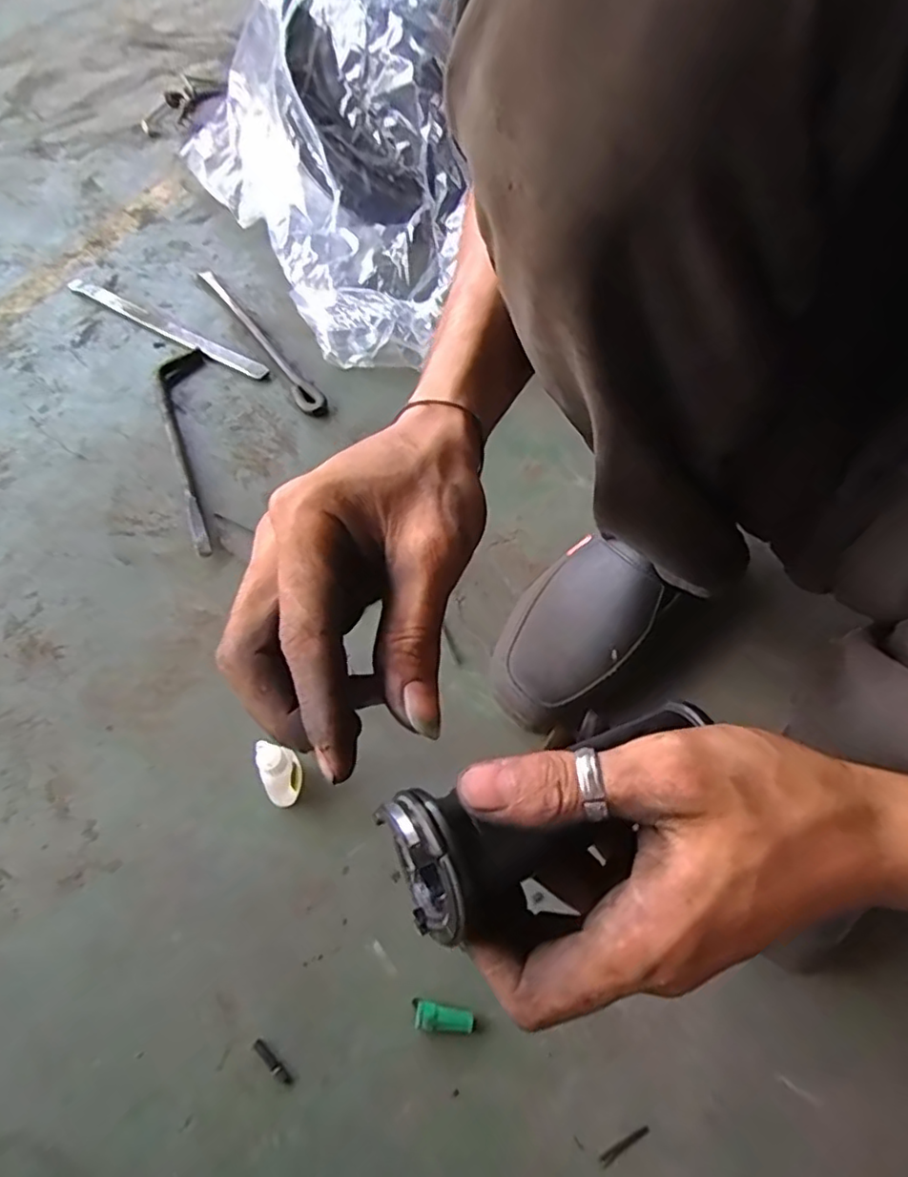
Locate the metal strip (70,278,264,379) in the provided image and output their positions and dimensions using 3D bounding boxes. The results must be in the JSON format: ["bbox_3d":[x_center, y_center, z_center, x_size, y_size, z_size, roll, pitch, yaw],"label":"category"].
[{"bbox_3d":[-0.328,-0.297,0.706,0.286,0.010,0.023,28,60,14],"label":"metal strip"}]

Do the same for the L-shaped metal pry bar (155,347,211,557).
[{"bbox_3d":[-0.255,-0.145,0.610,0.046,0.018,0.284,-15,60,-12],"label":"L-shaped metal pry bar"}]

